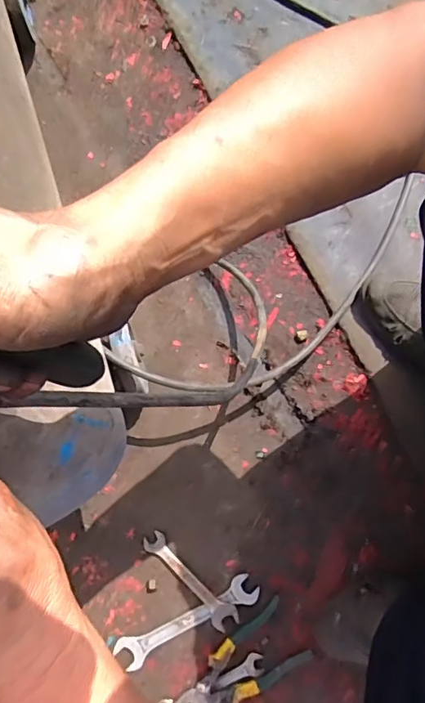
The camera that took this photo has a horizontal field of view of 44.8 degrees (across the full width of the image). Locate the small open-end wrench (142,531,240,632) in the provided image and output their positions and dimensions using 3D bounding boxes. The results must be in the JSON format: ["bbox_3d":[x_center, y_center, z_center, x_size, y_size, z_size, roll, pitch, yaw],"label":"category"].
[{"bbox_3d":[-0.029,0.293,0.664,0.148,0.015,0.032,44,82,7],"label":"small open-end wrench"}]

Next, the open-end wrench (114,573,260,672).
[{"bbox_3d":[-0.031,0.340,0.651,0.187,0.009,0.039,-27,81,-5],"label":"open-end wrench"}]

